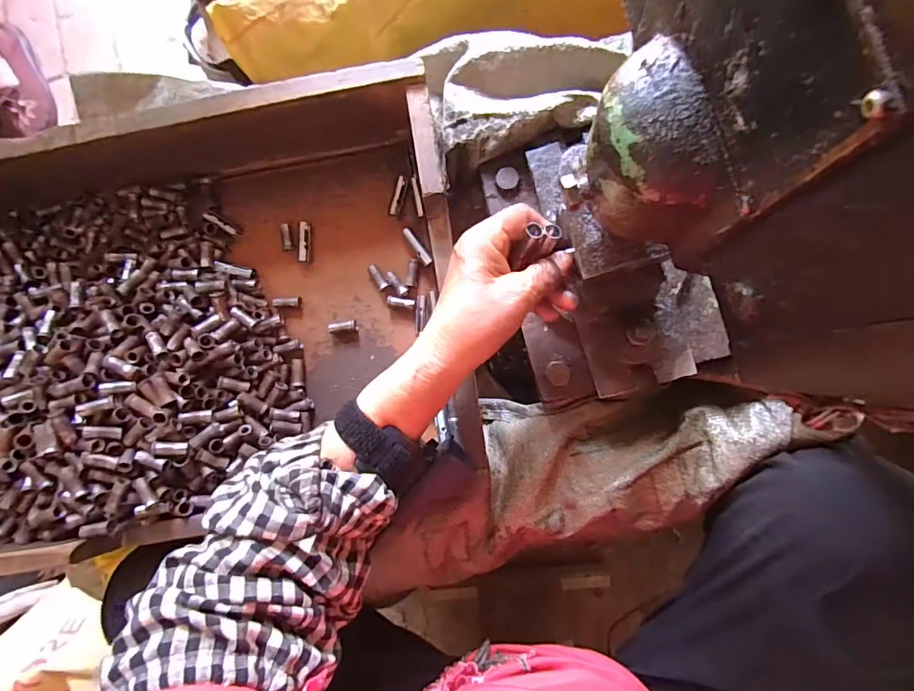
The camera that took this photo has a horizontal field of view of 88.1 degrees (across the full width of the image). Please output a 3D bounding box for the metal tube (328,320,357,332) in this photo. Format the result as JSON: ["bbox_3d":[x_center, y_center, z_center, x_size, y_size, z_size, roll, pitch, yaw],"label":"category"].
[{"bbox_3d":[-0.104,-0.018,0.431,0.025,0.008,0.009,-10,85,-15],"label":"metal tube"}]

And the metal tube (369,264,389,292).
[{"bbox_3d":[-0.072,-0.062,0.432,0.010,0.006,0.027,-36,83,4],"label":"metal tube"}]

